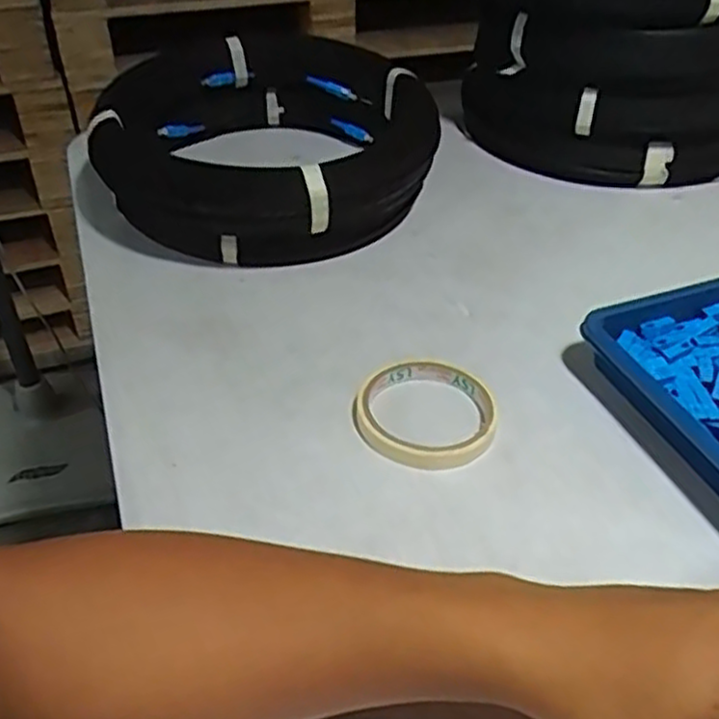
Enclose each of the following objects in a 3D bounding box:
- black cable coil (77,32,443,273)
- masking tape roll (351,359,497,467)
[{"bbox_3d":[-0.074,-0.191,0.676,0.276,0.105,0.260,-1,41,1],"label":"black cable coil"},{"bbox_3d":[0.042,0.032,0.486,0.088,0.013,0.088,-1,41,1],"label":"masking tape roll"}]

